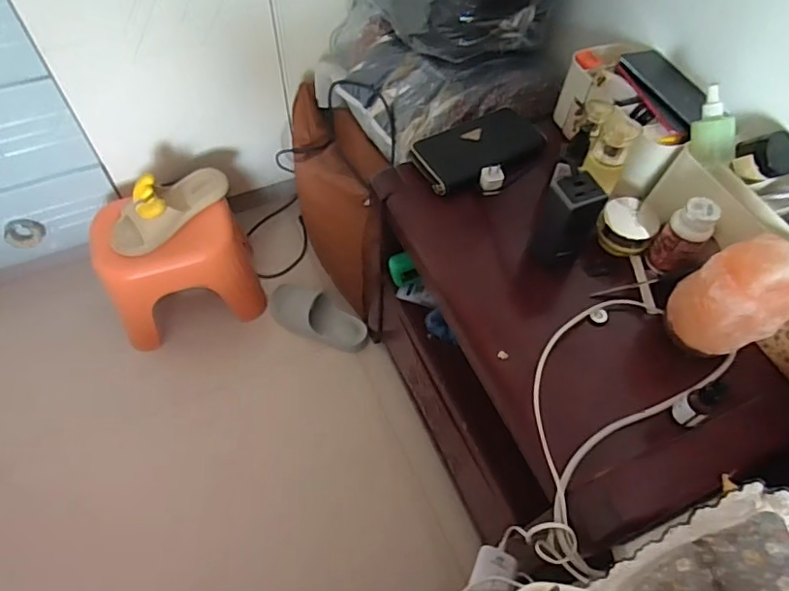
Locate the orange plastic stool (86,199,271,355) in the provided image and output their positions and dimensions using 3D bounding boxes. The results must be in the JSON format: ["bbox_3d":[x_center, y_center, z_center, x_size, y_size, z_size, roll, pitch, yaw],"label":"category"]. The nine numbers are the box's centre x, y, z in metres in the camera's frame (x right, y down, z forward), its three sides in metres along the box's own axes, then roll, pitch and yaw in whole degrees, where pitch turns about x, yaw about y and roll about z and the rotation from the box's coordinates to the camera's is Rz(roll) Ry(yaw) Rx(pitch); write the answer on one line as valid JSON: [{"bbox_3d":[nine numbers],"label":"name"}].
[{"bbox_3d":[-0.459,-0.060,1.174,0.295,0.272,0.211,-17,60,-13],"label":"orange plastic stool"}]

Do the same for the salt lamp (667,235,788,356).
[{"bbox_3d":[0.381,0.003,0.604,0.073,0.160,0.095,-25,62,-17],"label":"salt lamp"}]

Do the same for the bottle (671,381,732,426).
[{"bbox_3d":[0.339,0.119,0.597,0.025,0.073,0.031,-27,63,-18],"label":"bottle"}]

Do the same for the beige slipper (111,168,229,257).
[{"bbox_3d":[-0.457,-0.190,1.077,0.106,0.078,0.258,40,64,20],"label":"beige slipper"}]

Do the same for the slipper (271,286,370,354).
[{"bbox_3d":[-0.178,0.051,1.248,0.247,0.074,0.093,22,60,11],"label":"slipper"}]

